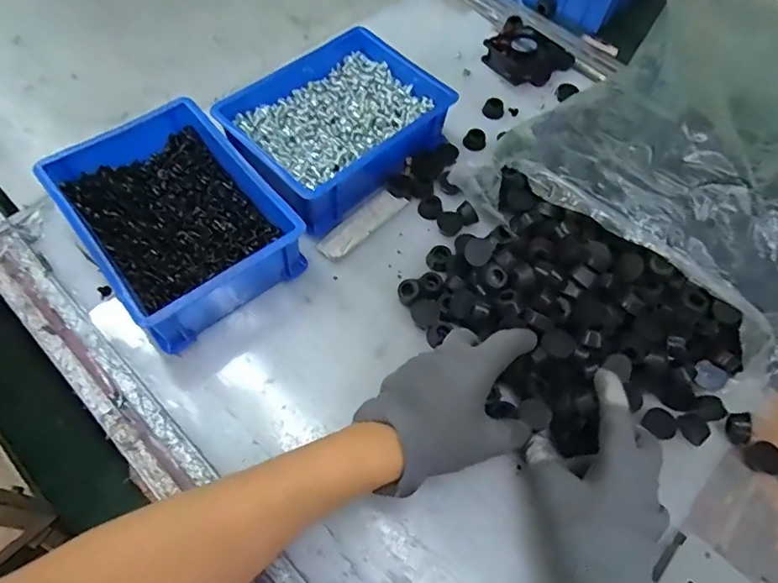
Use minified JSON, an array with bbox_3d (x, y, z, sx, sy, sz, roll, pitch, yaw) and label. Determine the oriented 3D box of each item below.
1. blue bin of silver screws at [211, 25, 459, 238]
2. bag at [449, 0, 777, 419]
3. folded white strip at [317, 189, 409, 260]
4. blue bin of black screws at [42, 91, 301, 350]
[{"bbox_3d":[-0.050,-0.167,0.510,0.204,0.063,0.150,-40,70,-22],"label":"blue bin of silver screws"},{"bbox_3d":[0.329,-0.149,0.505,0.315,0.096,0.430,41,67,18],"label":"bag"},{"bbox_3d":[-0.027,-0.066,0.492,0.031,0.007,0.101,39,66,17],"label":"folded white strip"},{"bbox_3d":[-0.184,-0.064,0.445,0.144,0.067,0.196,-35,68,-20],"label":"blue bin of black screws"}]

